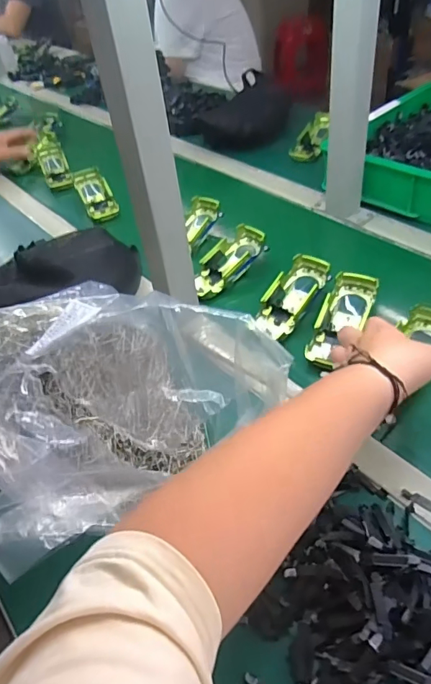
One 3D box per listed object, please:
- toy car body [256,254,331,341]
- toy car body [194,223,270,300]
[{"bbox_3d":[0.096,-0.055,0.617,0.068,0.030,0.133,25,67,25],"label":"toy car body"},{"bbox_3d":[0.016,-0.115,0.685,0.058,0.039,0.126,29,55,33],"label":"toy car body"}]

